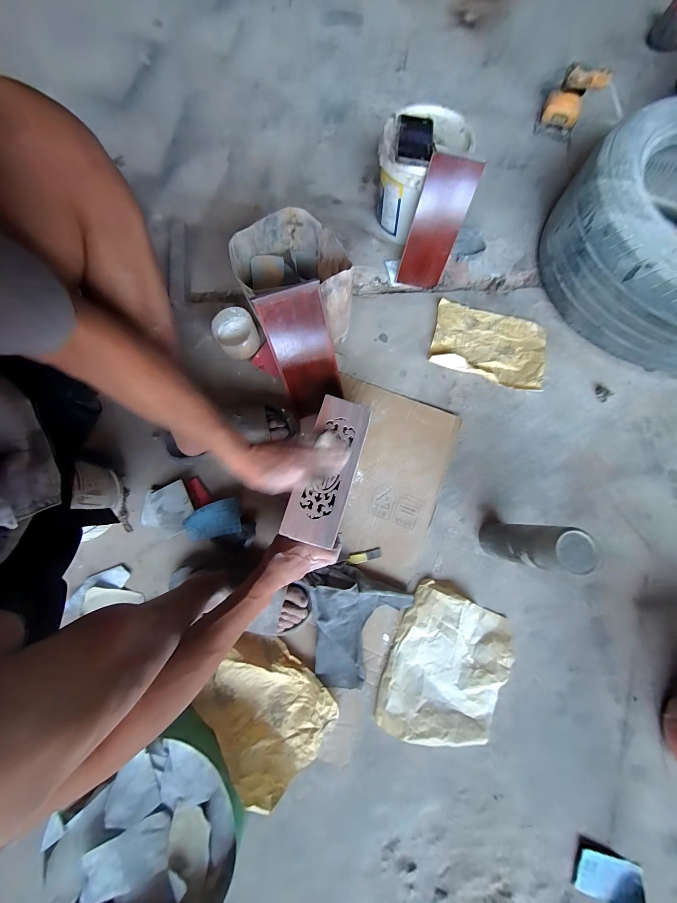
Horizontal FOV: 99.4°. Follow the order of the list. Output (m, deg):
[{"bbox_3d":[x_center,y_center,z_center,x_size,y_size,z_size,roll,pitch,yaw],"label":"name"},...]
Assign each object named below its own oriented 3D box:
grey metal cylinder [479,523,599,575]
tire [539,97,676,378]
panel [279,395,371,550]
[{"bbox_3d":[0.331,0.165,0.507,0.075,0.208,0.071,0,78,1],"label":"grey metal cylinder"},{"bbox_3d":[0.811,-0.485,0.649,0.572,0.205,0.547,-39,80,-7],"label":"tire"},{"bbox_3d":[-0.019,0.030,0.500,0.093,0.013,0.256,15,78,4],"label":"panel"}]

